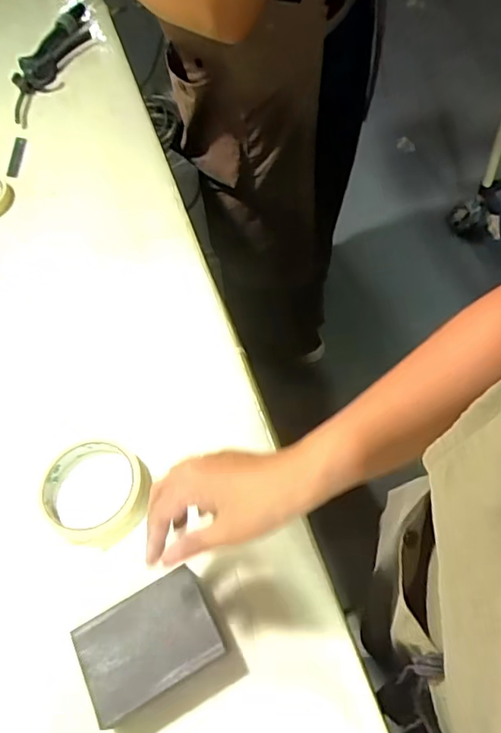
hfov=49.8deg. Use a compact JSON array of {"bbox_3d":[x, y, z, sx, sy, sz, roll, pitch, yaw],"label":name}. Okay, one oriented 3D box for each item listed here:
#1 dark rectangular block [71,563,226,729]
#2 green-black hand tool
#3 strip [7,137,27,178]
[{"bbox_3d":[-0.075,0.206,0.402,0.100,0.028,0.070,-29,59,-10],"label":"dark rectangular block"},{"bbox_3d":[-0.336,-0.507,0.894,0.101,0.038,0.312,12,61,15],"label":"green-black hand tool"},{"bbox_3d":[-0.337,-0.306,0.781,0.022,0.005,0.099,-5,58,5],"label":"strip"}]

